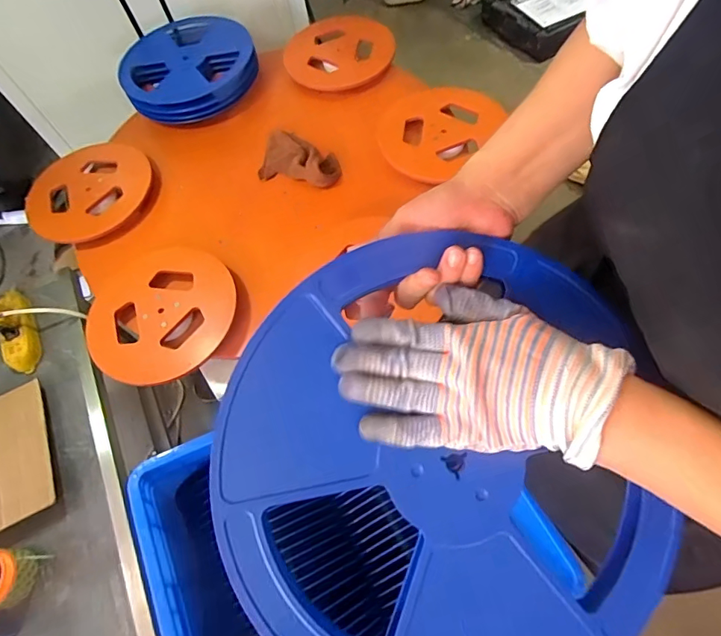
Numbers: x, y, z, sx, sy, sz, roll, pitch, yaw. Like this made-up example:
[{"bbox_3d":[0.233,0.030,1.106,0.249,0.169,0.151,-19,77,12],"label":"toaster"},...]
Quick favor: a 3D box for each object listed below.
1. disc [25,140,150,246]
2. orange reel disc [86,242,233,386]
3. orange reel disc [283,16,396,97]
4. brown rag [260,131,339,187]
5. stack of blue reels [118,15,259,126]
[{"bbox_3d":[-0.597,-0.287,0.999,0.241,0.020,0.270,-12,60,-18],"label":"disc"},{"bbox_3d":[-0.365,-0.016,0.829,0.264,0.033,0.279,-2,63,5],"label":"orange reel disc"},{"bbox_3d":[-0.052,-0.653,1.091,0.256,0.020,0.254,-10,63,1],"label":"orange reel disc"},{"bbox_3d":[-0.130,-0.347,0.966,0.193,0.039,0.131,17,67,14],"label":"brown rag"},{"bbox_3d":[-0.427,-0.626,1.108,0.316,0.066,0.340,-25,64,-7],"label":"stack of blue reels"}]

